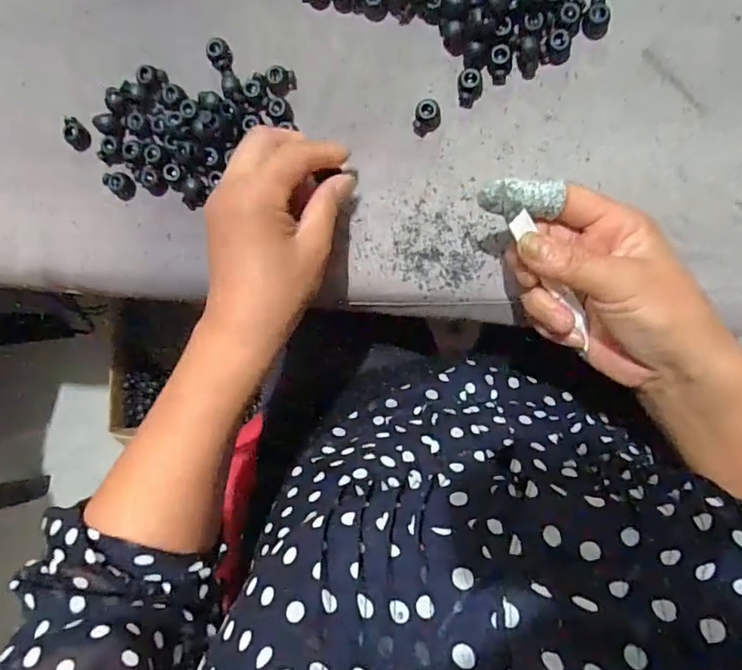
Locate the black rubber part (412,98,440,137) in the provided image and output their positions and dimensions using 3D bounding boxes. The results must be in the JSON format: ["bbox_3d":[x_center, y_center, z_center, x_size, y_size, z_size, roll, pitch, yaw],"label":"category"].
[{"bbox_3d":[0.036,-0.141,0.339,0.016,0.012,0.020,23,96,5],"label":"black rubber part"}]

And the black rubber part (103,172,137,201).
[{"bbox_3d":[-0.177,-0.106,0.365,0.020,0.008,0.016,26,94,8],"label":"black rubber part"}]

